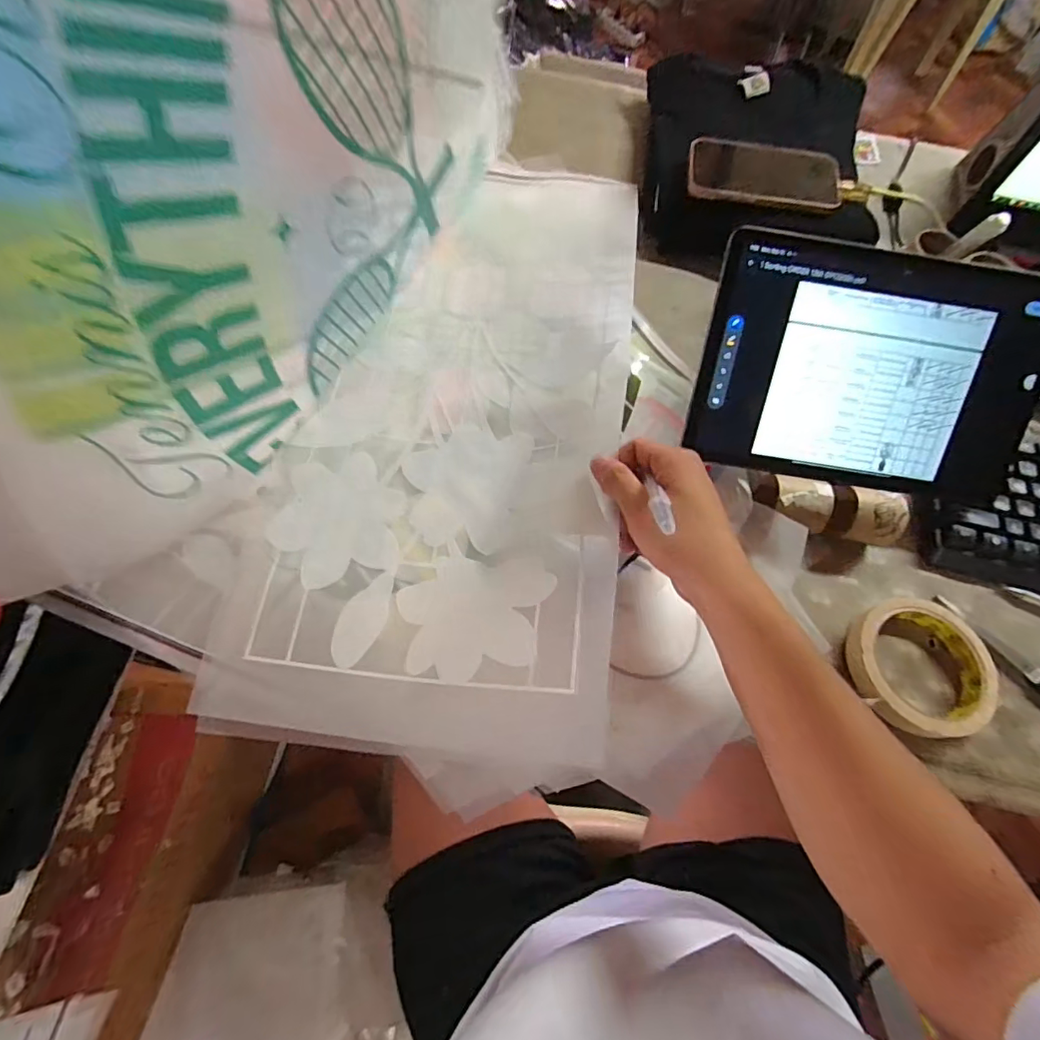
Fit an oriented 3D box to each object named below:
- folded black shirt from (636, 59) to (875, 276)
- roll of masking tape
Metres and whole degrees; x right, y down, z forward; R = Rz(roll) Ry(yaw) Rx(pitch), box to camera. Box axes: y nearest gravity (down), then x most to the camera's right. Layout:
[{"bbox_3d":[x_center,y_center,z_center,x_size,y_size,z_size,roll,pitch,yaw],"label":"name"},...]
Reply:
[{"bbox_3d":[0.252,-0.380,0.559,0.240,0.062,0.282,7,67,0],"label":"folded black shirt"},{"bbox_3d":[0.290,0.105,0.380,0.095,0.022,0.094,1,67,-2],"label":"roll of masking tape"}]

